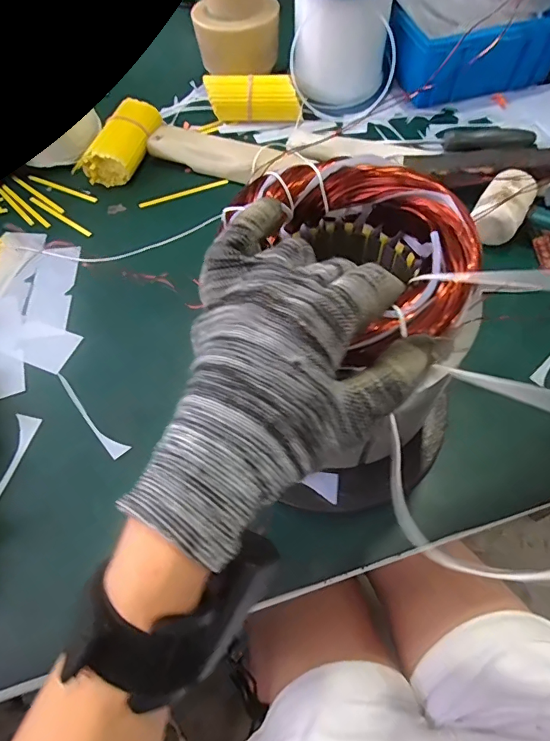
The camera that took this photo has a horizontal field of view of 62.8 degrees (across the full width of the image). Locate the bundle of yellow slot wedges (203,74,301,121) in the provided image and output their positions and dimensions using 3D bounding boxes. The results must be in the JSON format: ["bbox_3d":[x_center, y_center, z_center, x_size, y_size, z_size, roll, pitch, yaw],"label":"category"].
[{"bbox_3d":[-0.029,-0.353,0.587,0.121,0.045,0.038,3,61,4],"label":"bundle of yellow slot wedges"}]

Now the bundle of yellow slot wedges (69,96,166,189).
[{"bbox_3d":[-0.185,-0.276,0.552,0.052,0.048,0.132,19,63,12],"label":"bundle of yellow slot wedges"}]

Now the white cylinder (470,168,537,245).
[{"bbox_3d":[0.233,-0.167,0.460,0.047,0.042,0.072,32,80,10],"label":"white cylinder"}]

